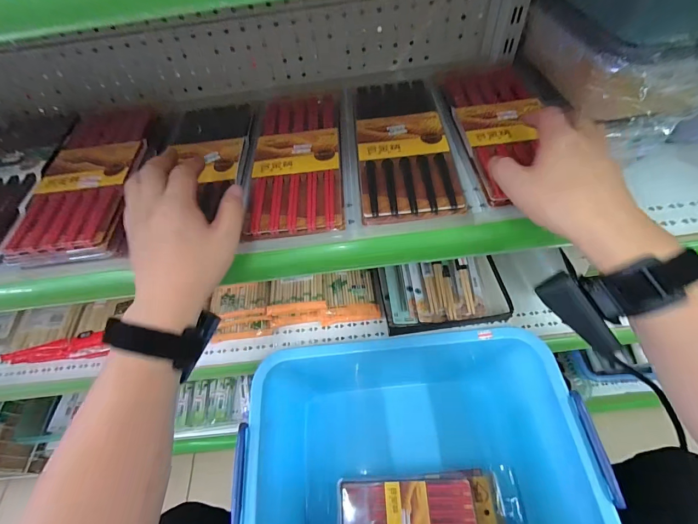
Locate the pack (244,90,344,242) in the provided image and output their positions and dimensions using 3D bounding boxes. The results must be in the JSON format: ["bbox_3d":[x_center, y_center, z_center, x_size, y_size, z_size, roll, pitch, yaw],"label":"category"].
[{"bbox_3d":[-0.064,-0.133,0.409,0.105,0.012,0.248,-6,56,3],"label":"pack"}]

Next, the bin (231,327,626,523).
[{"bbox_3d":[0.096,0.347,0.598,0.511,0.292,0.406,-9,56,1],"label":"bin"}]

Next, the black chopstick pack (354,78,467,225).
[{"bbox_3d":[0.062,-0.148,0.400,0.103,0.009,0.235,-5,56,4],"label":"black chopstick pack"}]

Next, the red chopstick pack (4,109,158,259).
[{"bbox_3d":[-0.311,-0.114,0.403,0.112,0.009,0.244,-7,56,3],"label":"red chopstick pack"}]

